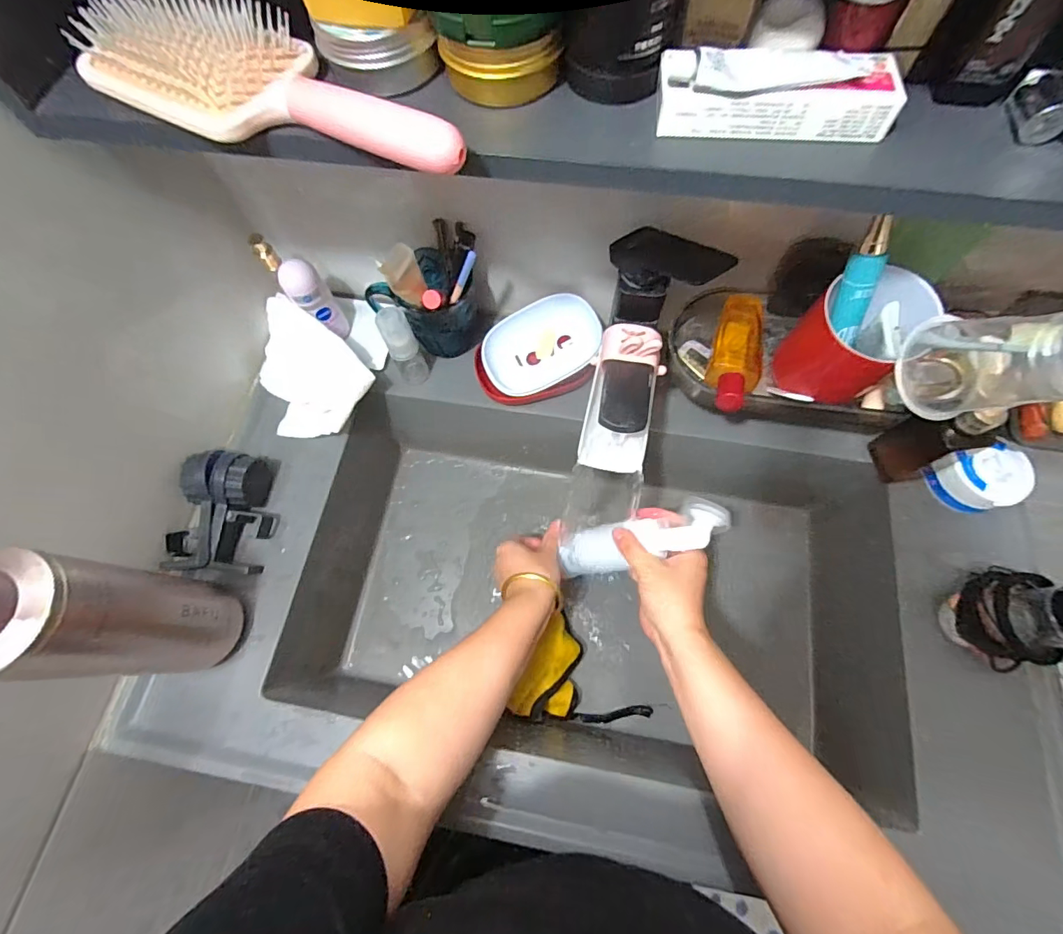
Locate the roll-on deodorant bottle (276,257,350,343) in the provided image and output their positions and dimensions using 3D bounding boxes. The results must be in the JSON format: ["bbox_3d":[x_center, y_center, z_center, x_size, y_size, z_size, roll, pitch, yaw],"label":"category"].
[{"bbox_3d":[-0.228,-0.175,0.508,0.036,0.089,0.038,-1,69,2],"label":"roll-on deodorant bottle"}]

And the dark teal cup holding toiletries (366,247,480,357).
[{"bbox_3d":[-0.103,-0.171,0.501,0.098,0.096,0.084,5,69,4],"label":"dark teal cup holding toiletries"}]

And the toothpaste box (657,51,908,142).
[{"bbox_3d":[0.123,-0.187,0.241,0.114,0.024,0.027,3,69,3],"label":"toothpaste box"}]

